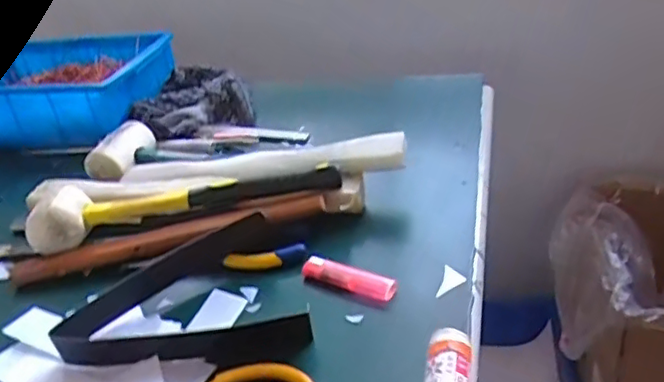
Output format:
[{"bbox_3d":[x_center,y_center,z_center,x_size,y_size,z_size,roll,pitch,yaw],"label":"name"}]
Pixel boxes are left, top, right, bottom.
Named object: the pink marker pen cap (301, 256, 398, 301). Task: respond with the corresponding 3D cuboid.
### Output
[{"bbox_3d":[0.013,0.070,0.498,0.081,0.012,0.018,11,35,28],"label":"pink marker pen cap"}]

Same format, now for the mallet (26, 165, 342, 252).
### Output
[{"bbox_3d":[-0.132,0.015,0.580,0.283,0.057,0.058,-8,31,-1],"label":"mallet"}]

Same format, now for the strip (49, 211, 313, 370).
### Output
[{"bbox_3d":[-0.111,0.077,0.488,0.194,0.034,0.146,-2,31,9],"label":"strip"}]

